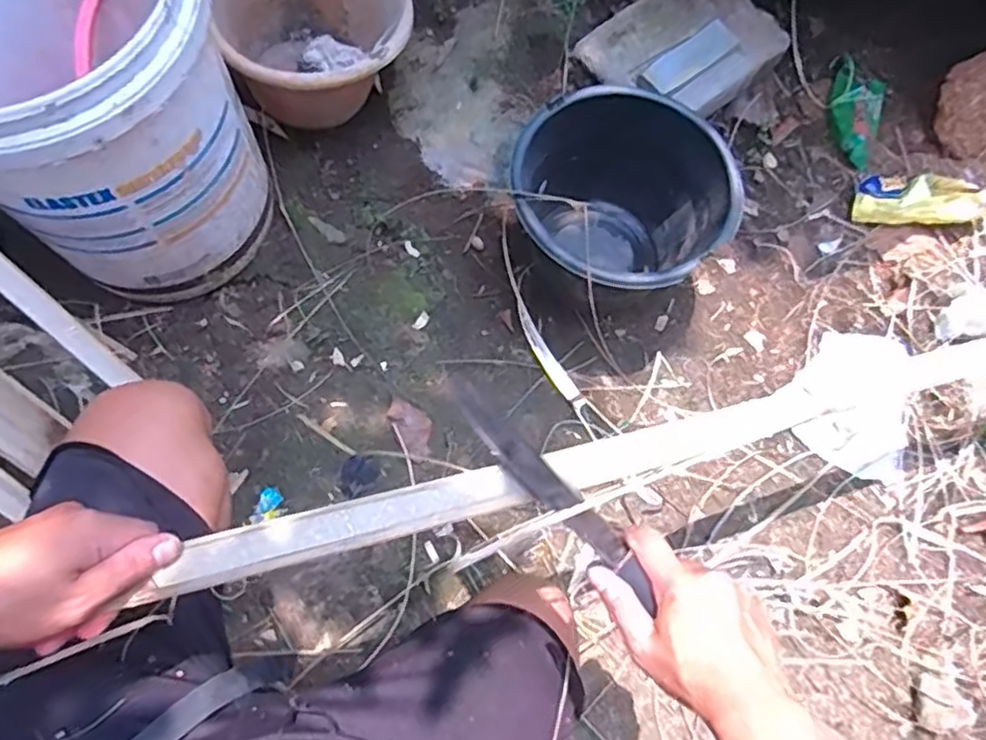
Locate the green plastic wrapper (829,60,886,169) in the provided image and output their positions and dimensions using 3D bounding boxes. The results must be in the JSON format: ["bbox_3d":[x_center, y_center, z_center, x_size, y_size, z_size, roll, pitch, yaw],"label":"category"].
[{"bbox_3d":[0.578,-0.398,1.093,0.074,0.032,0.170,1,81,-1],"label":"green plastic wrapper"}]

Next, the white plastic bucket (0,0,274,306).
[{"bbox_3d":[-0.424,-0.270,0.750,0.293,0.356,0.305,1,67,-2],"label":"white plastic bucket"}]

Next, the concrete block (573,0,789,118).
[{"bbox_3d":[0.290,-0.493,1.065,0.276,0.055,0.198,-34,72,-15],"label":"concrete block"}]

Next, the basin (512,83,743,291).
[{"bbox_3d":[0.161,-0.190,0.933,0.265,0.230,0.258,5,67,0],"label":"basin"}]

